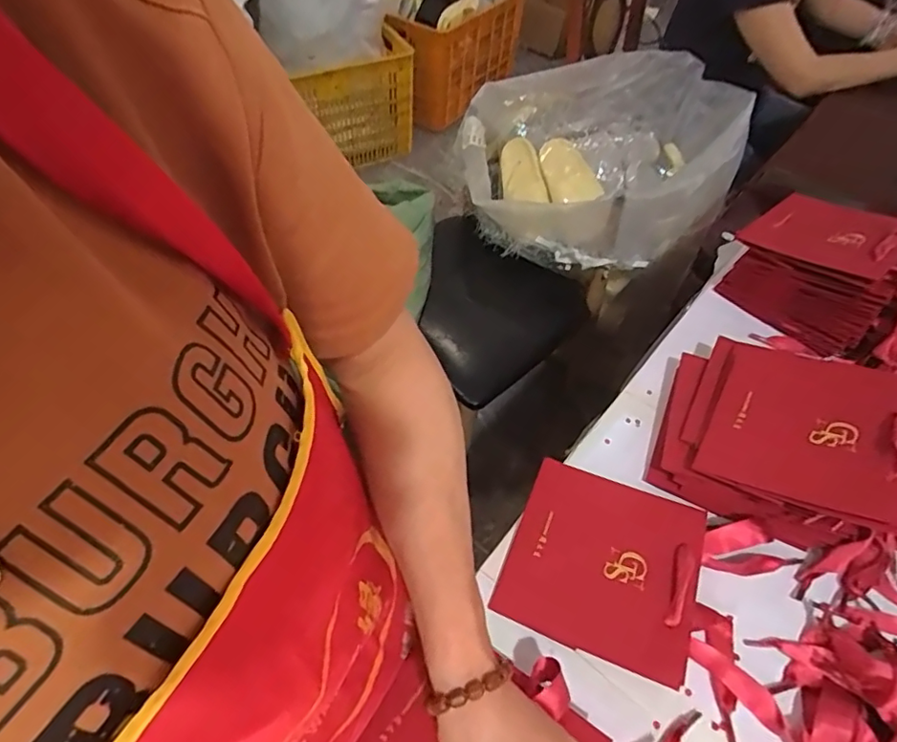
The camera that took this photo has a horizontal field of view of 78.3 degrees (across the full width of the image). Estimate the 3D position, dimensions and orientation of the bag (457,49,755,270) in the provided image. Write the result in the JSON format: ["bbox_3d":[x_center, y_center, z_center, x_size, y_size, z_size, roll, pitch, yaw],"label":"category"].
[{"bbox_3d":[0.362,-0.506,1.274,0.555,0.236,0.630,29,56,17],"label":"bag"}]

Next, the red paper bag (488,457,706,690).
[{"bbox_3d":[0.121,0.147,0.430,0.138,0.009,0.135,16,57,18],"label":"red paper bag"}]

